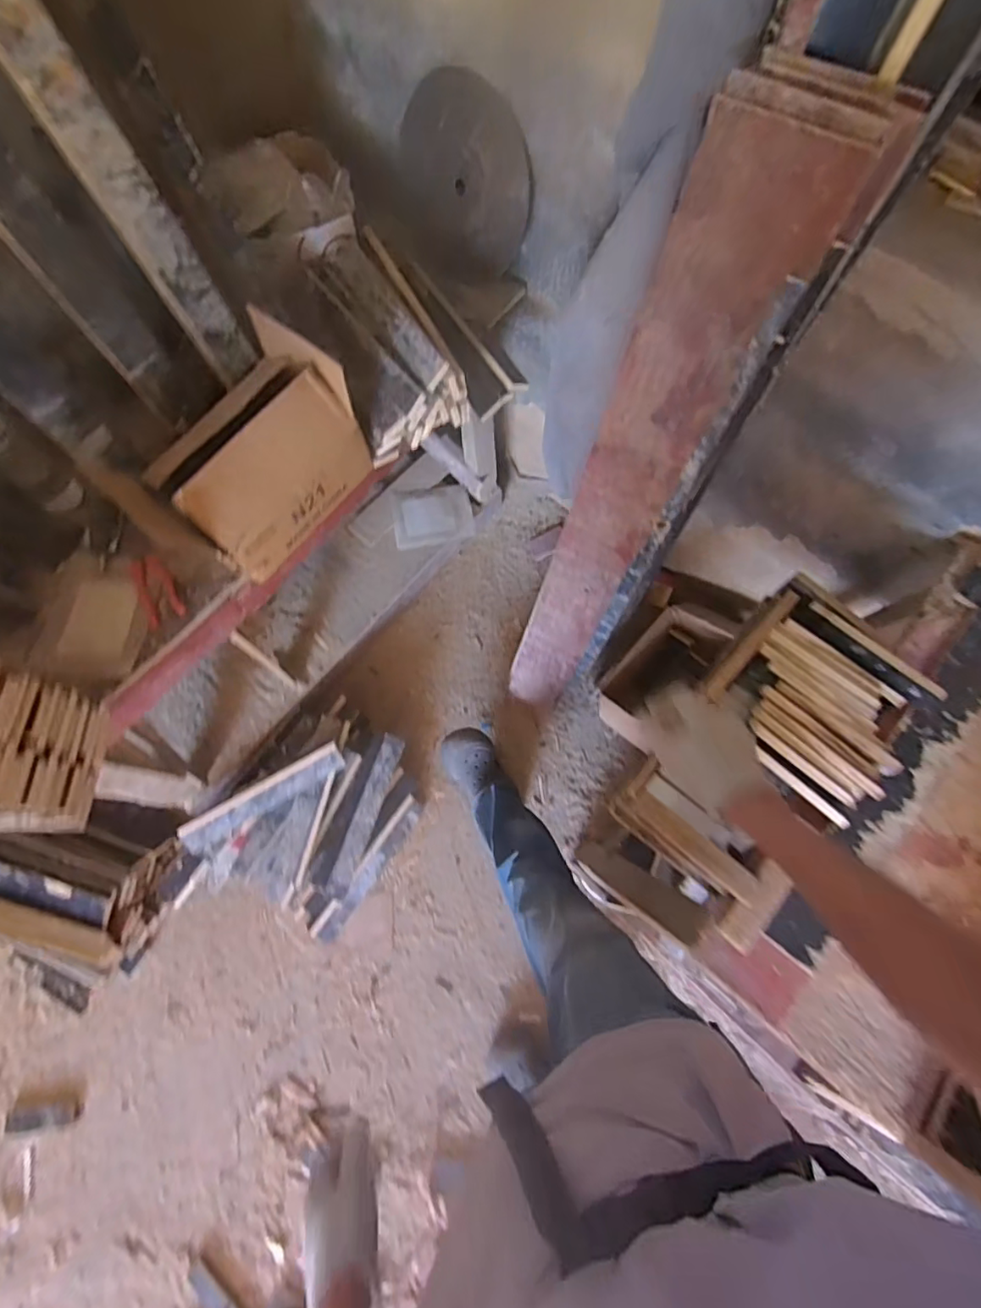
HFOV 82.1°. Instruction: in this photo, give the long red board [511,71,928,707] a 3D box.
[{"bbox_3d":[0.214,-0.209,0.926,0.181,1.081,0.067,24,56,7],"label":"long red board"}]

